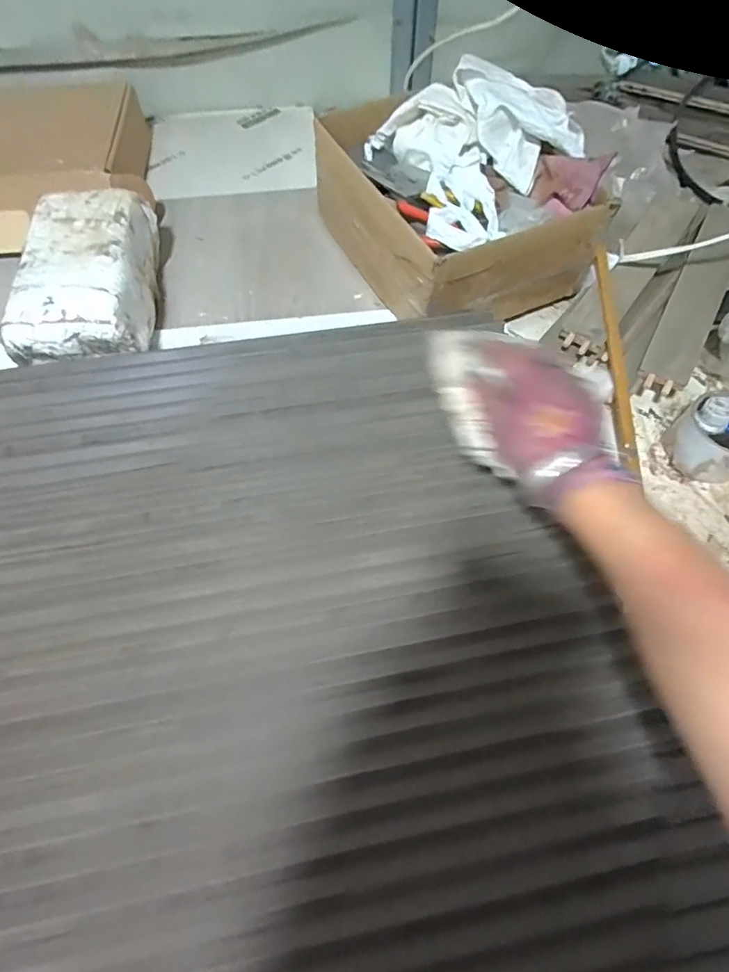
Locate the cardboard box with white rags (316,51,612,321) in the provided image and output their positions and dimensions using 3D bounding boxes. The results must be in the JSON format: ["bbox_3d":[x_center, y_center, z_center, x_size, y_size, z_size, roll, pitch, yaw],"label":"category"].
[{"bbox_3d":[0.113,-0.371,0.621,0.268,0.153,0.314,-24,63,-13],"label":"cardboard box with white rags"}]

